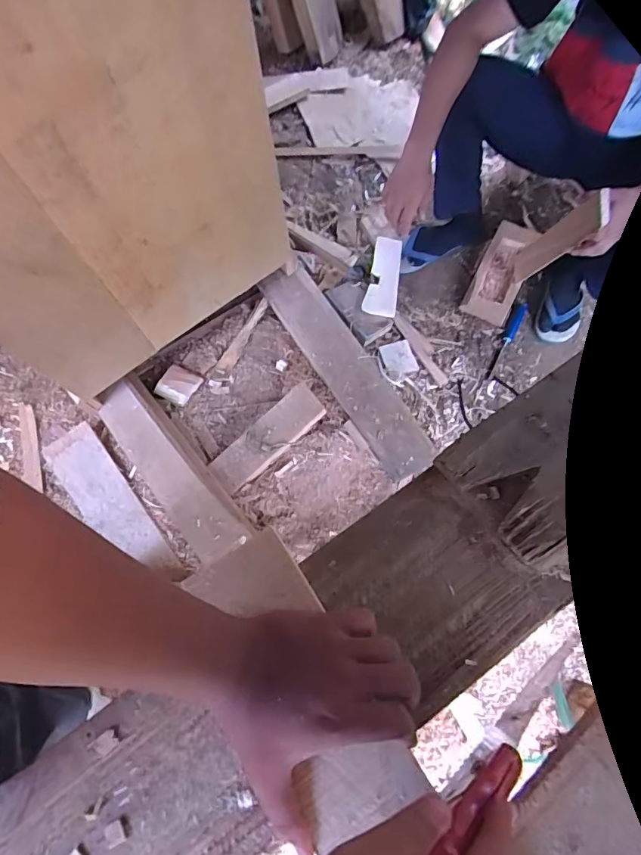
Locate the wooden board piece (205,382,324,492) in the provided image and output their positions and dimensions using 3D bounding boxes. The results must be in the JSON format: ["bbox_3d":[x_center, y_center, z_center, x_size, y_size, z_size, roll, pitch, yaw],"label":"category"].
[{"bbox_3d":[-0.124,0.025,1.144,0.288,0.020,0.098,-43,76,-7],"label":"wooden board piece"}]

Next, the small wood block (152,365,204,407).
[{"bbox_3d":[-0.357,-0.108,1.219,0.089,0.019,0.093,26,71,12],"label":"small wood block"}]

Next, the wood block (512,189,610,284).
[{"bbox_3d":[0.545,-0.436,1.154,0.024,0.338,0.088,5,90,-6],"label":"wood block"}]

